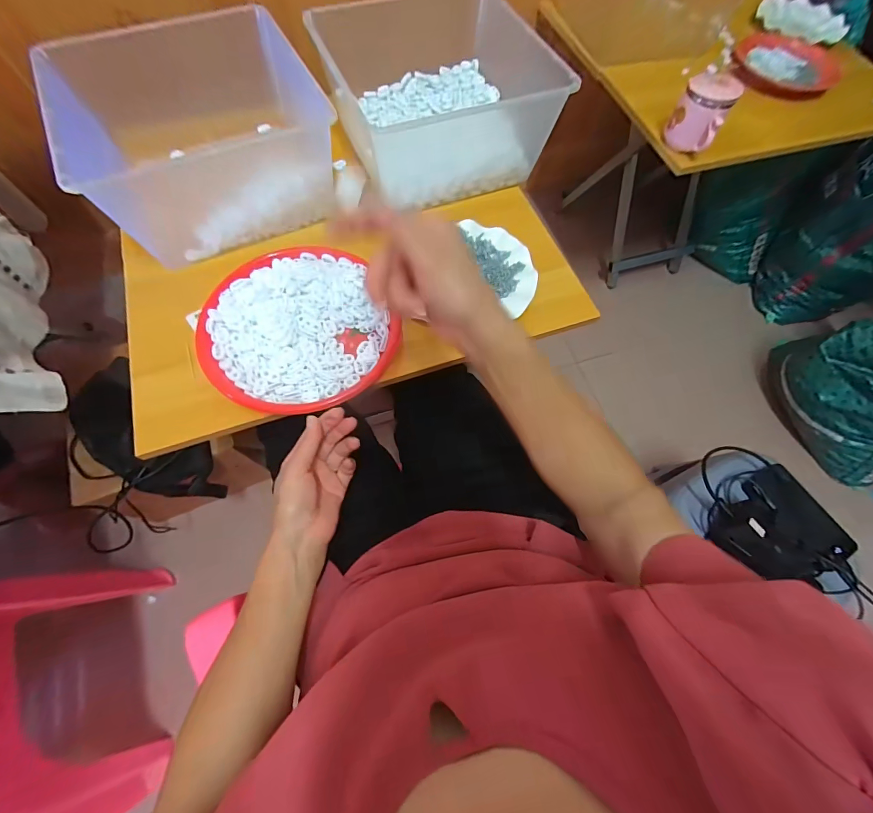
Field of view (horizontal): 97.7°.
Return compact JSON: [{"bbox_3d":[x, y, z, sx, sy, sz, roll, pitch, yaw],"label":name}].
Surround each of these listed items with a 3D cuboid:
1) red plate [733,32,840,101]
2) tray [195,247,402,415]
[{"bbox_3d":[0.733,-0.722,0.809,0.194,0.048,0.178,1,67,-2],"label":"red plate"},{"bbox_3d":[-0.172,-0.096,0.480,0.217,0.049,0.224,1,67,-2],"label":"tray"}]

